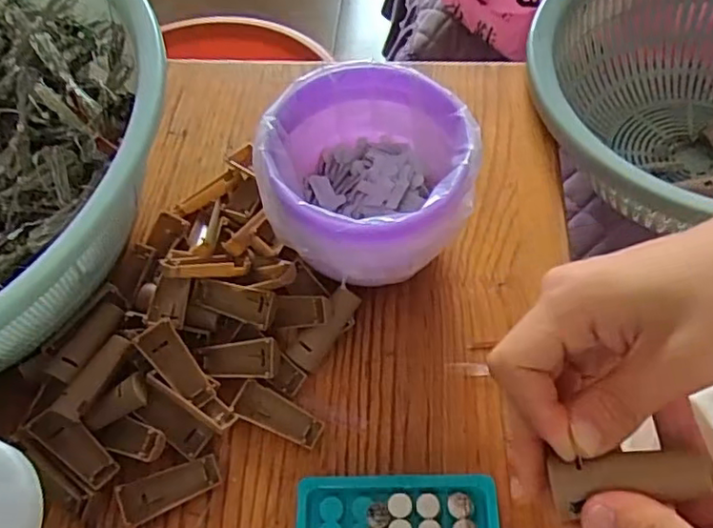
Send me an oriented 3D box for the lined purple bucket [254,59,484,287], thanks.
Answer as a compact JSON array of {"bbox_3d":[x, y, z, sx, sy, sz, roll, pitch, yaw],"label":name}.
[{"bbox_3d":[0.008,-0.040,0.358,0.106,0.091,0.108,-1,59,1],"label":"lined purple bucket"}]

